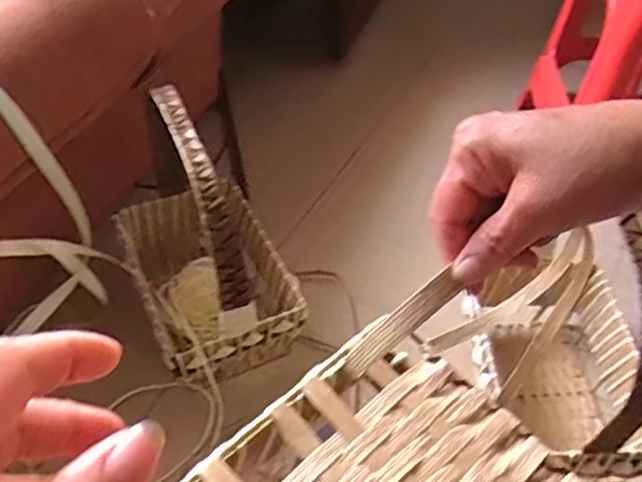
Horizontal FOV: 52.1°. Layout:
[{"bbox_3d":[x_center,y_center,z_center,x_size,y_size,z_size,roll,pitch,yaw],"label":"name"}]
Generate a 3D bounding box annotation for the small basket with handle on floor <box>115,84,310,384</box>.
[{"bbox_3d":[-0.195,-0.008,1.050,0.233,0.421,0.373,-22,50,-16],"label":"small basket with handle on floor"}]

